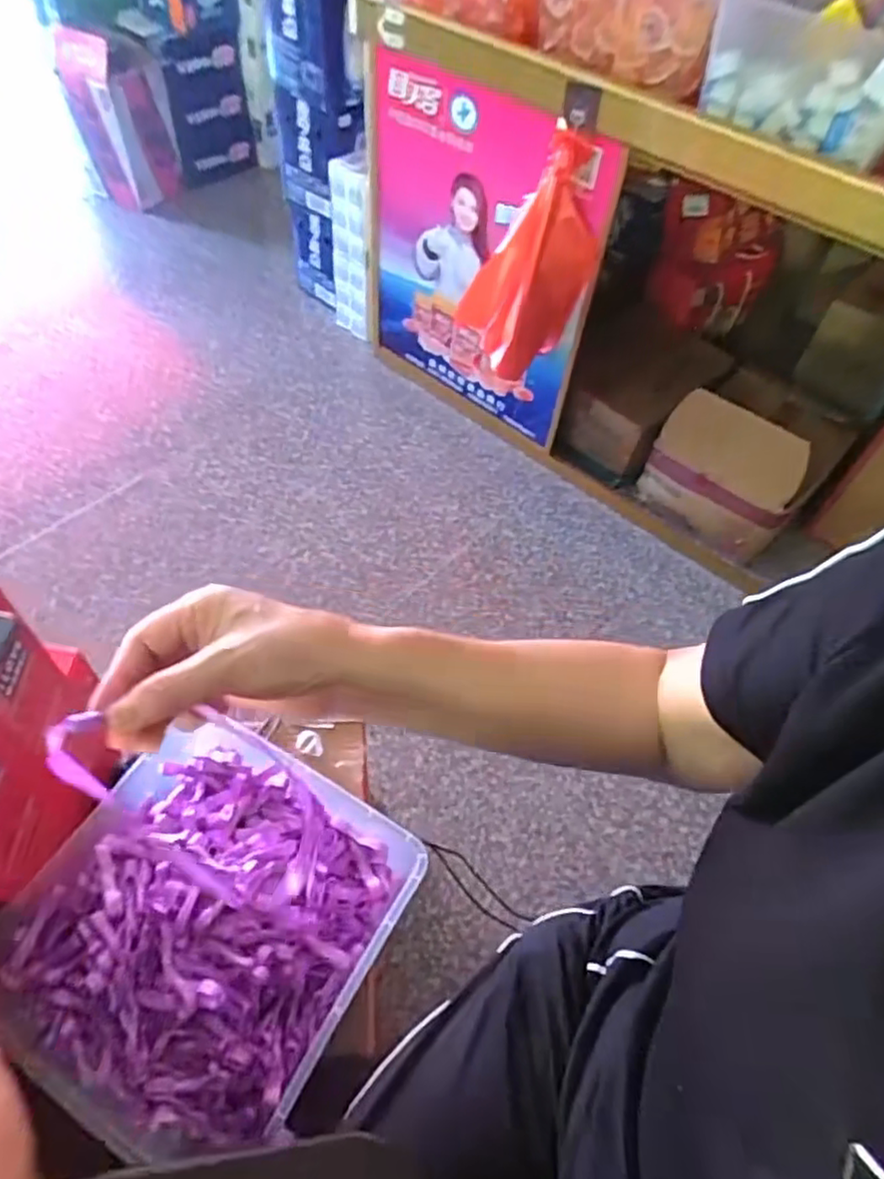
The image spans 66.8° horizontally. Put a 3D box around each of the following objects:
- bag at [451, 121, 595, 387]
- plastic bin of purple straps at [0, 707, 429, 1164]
[{"bbox_3d":[0.146,-0.572,1.178,0.234,0.362,0.189,9,53,1],"label":"bag"},{"bbox_3d":[-0.211,0.288,0.594,0.295,0.086,0.319,27,56,14],"label":"plastic bin of purple straps"}]

